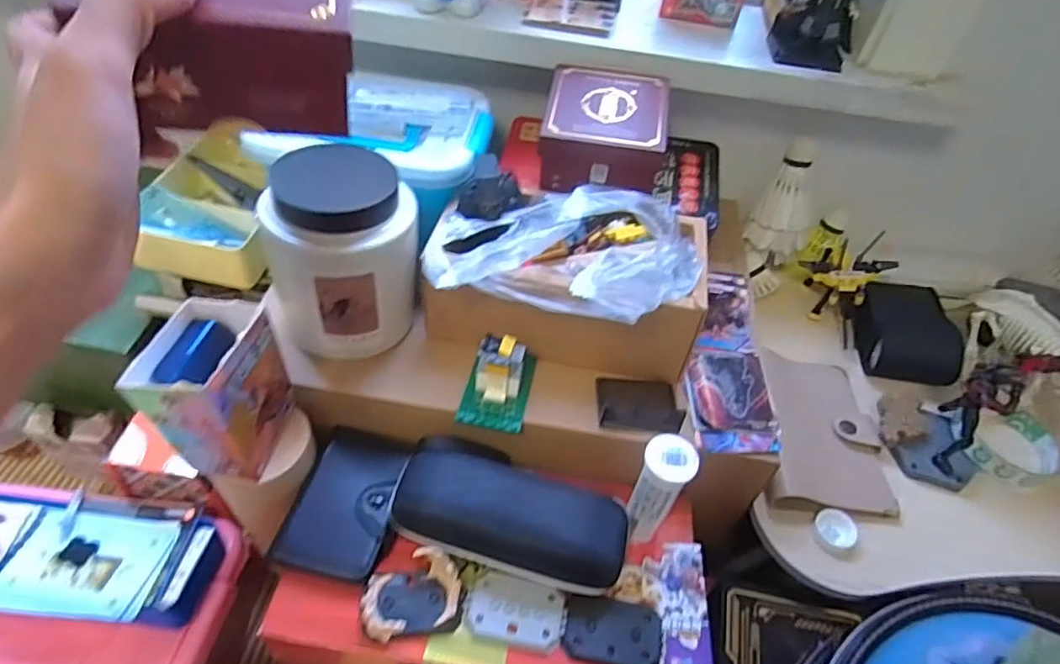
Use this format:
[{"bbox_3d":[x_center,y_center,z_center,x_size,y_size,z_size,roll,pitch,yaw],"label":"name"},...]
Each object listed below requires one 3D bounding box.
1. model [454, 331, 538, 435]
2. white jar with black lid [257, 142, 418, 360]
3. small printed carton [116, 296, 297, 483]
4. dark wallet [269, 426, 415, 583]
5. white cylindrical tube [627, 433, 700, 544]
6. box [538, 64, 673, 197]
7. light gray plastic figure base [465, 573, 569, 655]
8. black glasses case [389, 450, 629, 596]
[{"bbox_3d":[-0.023,0.033,0.449,0.047,0.052,0.072,12,49,3],"label":"model"},{"bbox_3d":[-0.140,-0.057,0.454,0.102,0.125,0.098,3,49,-4],"label":"white jar with black lid"},{"bbox_3d":[-0.206,0.037,0.403,0.057,0.103,0.082,12,49,4],"label":"small printed carton"},{"bbox_3d":[-0.133,0.123,0.450,0.067,0.017,0.113,10,49,2],"label":"dark wallet"},{"bbox_3d":[0.085,0.114,0.419,0.031,0.108,0.030,3,49,-4],"label":"white cylindrical tube"},{"bbox_3d":[0.064,-0.172,0.523,0.106,0.070,0.096,10,49,2],"label":"box"},{"bbox_3d":[-0.009,0.189,0.410,0.067,0.004,0.040,12,49,4],"label":"light gray plastic figure base"},{"bbox_3d":[-0.015,0.130,0.426,0.166,0.050,0.076,12,49,4],"label":"black glasses case"}]

